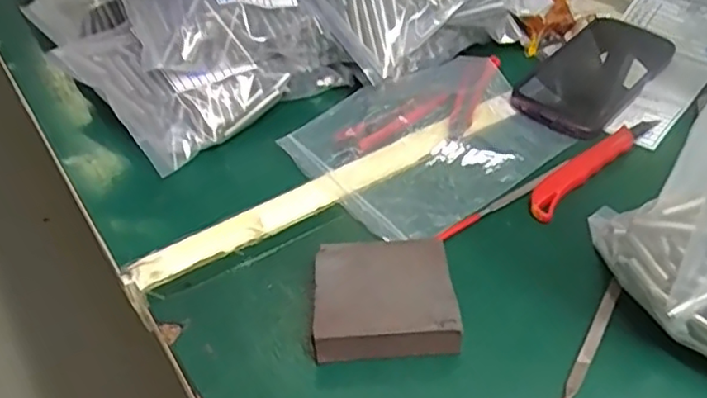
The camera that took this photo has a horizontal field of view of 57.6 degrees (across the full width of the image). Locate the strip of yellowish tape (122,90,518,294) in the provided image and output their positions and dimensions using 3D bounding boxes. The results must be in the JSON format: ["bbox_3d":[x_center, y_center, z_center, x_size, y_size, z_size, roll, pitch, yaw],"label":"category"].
[{"bbox_3d":[-0.005,-0.014,0.473,0.327,0.009,0.028,-25,48,-24],"label":"strip of yellowish tape"}]

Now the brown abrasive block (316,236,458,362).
[{"bbox_3d":[0.017,0.058,0.378,0.079,0.027,0.067,-4,43,-3],"label":"brown abrasive block"}]

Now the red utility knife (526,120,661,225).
[{"bbox_3d":[0.178,-0.029,0.480,0.154,0.010,0.023,-34,52,-30],"label":"red utility knife"}]

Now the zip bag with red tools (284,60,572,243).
[{"bbox_3d":[0.065,-0.051,0.508,0.208,0.015,0.151,-29,49,-26],"label":"zip bag with red tools"}]

